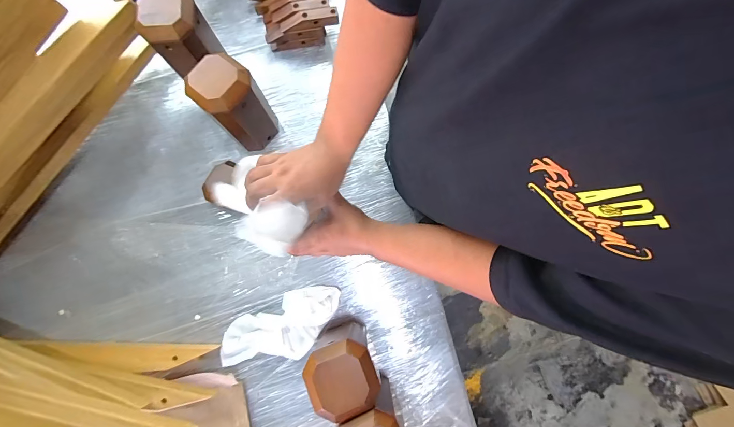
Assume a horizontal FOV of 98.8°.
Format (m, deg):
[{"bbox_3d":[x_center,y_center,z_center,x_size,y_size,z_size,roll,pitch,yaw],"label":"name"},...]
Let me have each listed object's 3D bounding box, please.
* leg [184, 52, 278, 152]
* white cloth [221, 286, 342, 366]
[{"bbox_3d":[-0.244,-0.200,0.597,0.082,0.192,0.092,34,82,6],"label":"leg"},{"bbox_3d":[-0.166,0.214,0.604,0.230,0.028,0.121,-8,80,-1],"label":"white cloth"}]

